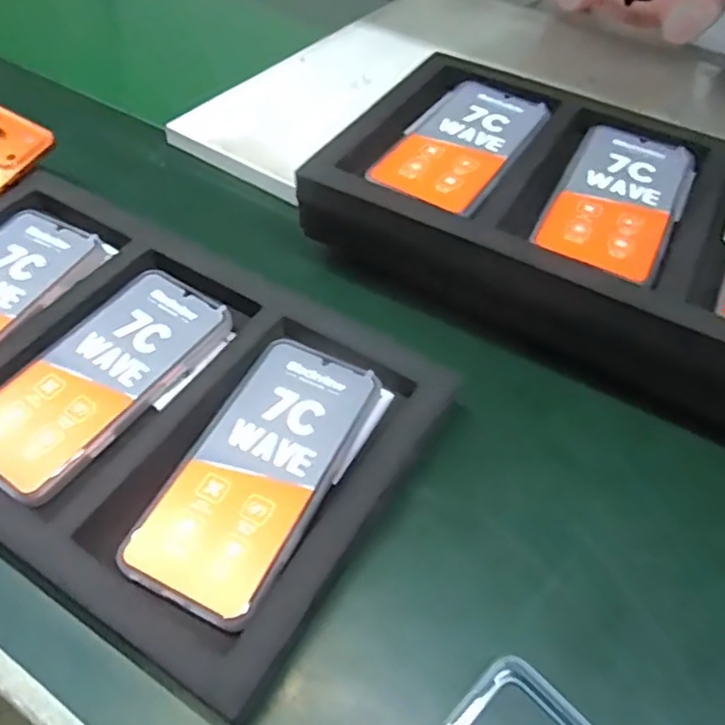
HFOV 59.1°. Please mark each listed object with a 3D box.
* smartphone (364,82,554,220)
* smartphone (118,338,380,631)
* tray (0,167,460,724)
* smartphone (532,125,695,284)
[{"bbox_3d":[0.074,-0.164,0.473,0.081,0.009,0.166,28,53,17],"label":"smartphone"},{"bbox_3d":[-0.056,0.056,0.357,0.078,0.011,0.164,23,52,13],"label":"smartphone"},{"bbox_3d":[-0.152,0.007,0.393,0.366,0.030,0.221,28,53,17],"label":"tray"},{"bbox_3d":[0.179,-0.114,0.441,0.079,0.006,0.168,24,52,14],"label":"smartphone"}]

